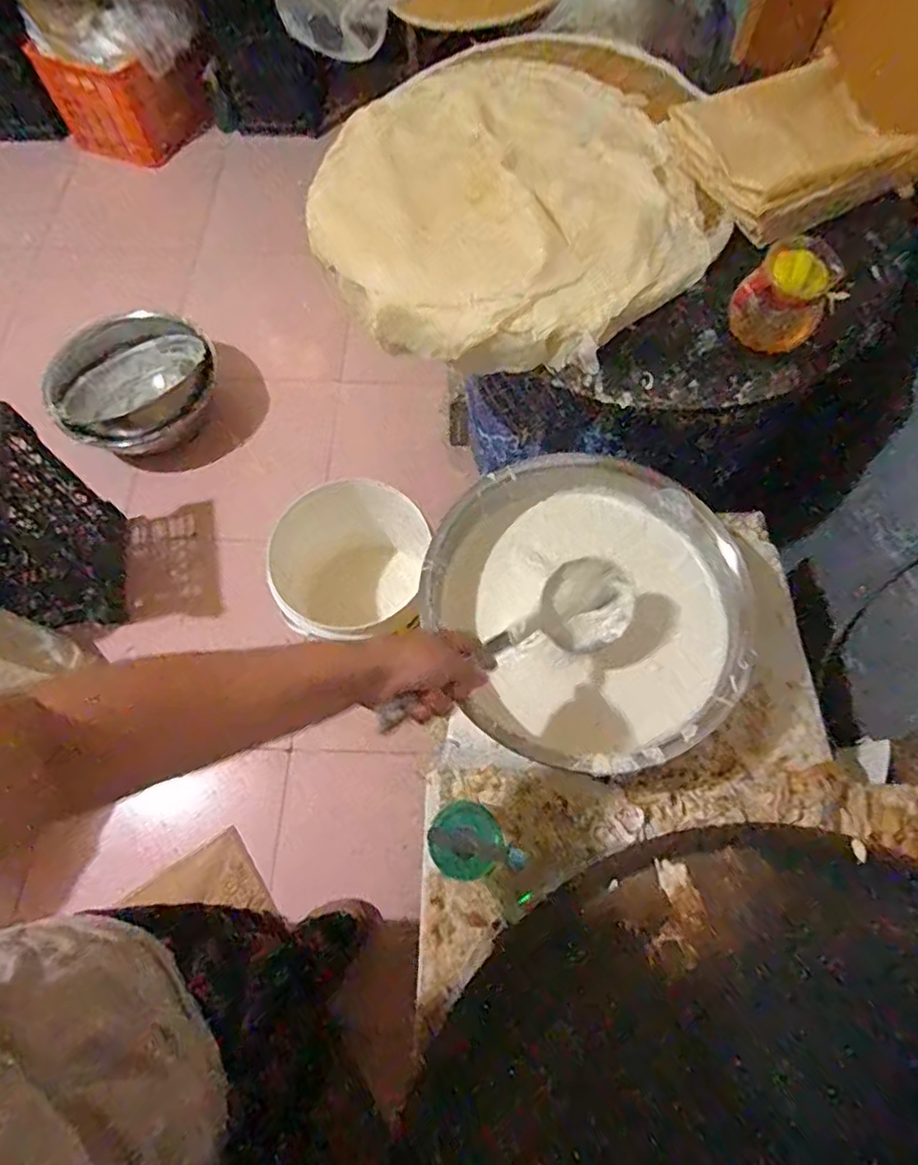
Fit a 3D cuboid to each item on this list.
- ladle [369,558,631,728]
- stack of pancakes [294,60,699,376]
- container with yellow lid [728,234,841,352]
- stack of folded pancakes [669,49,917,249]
[{"bbox_3d":[0.054,0.065,0.618,0.346,0.084,0.086,-22,66,-40],"label":"ladle"},{"bbox_3d":[0.066,-0.517,0.822,0.500,0.103,0.535,-29,70,-11],"label":"stack of pancakes"},{"bbox_3d":[0.361,-0.318,0.682,0.088,0.100,0.083,0,68,0],"label":"container with yellow lid"},{"bbox_3d":[0.437,-0.564,0.793,0.328,0.052,0.223,-31,71,-12],"label":"stack of folded pancakes"}]

